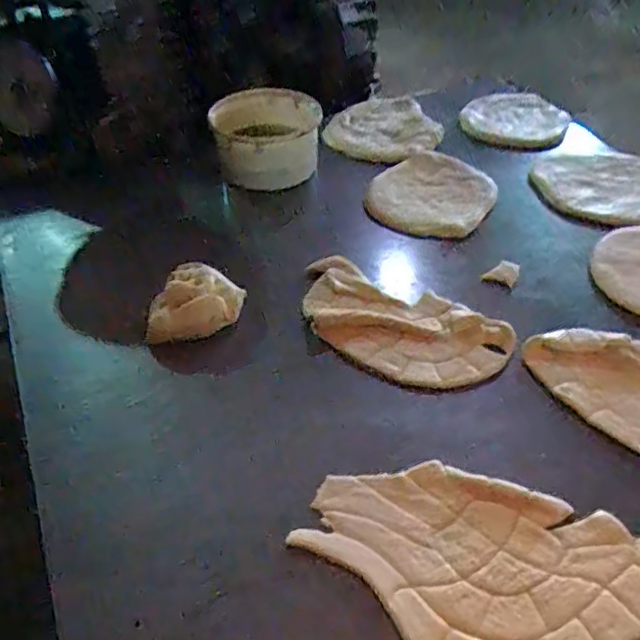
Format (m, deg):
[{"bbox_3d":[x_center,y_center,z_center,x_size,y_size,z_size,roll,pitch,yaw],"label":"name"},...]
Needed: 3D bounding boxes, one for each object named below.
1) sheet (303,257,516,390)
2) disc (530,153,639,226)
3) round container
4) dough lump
[{"bbox_3d":[0.110,0.003,0.893,0.333,0.023,0.179,23,49,22],"label":"sheet"},{"bbox_3d":[0.578,-0.265,1.182,0.302,0.024,0.223,-12,51,-16],"label":"disc"},{"bbox_3d":[-0.110,-0.376,1.248,0.209,0.141,0.223,0,44,0],"label":"round container"},{"bbox_3d":[-0.196,-0.033,0.938,0.151,0.065,0.115,-8,44,-8],"label":"dough lump"}]

